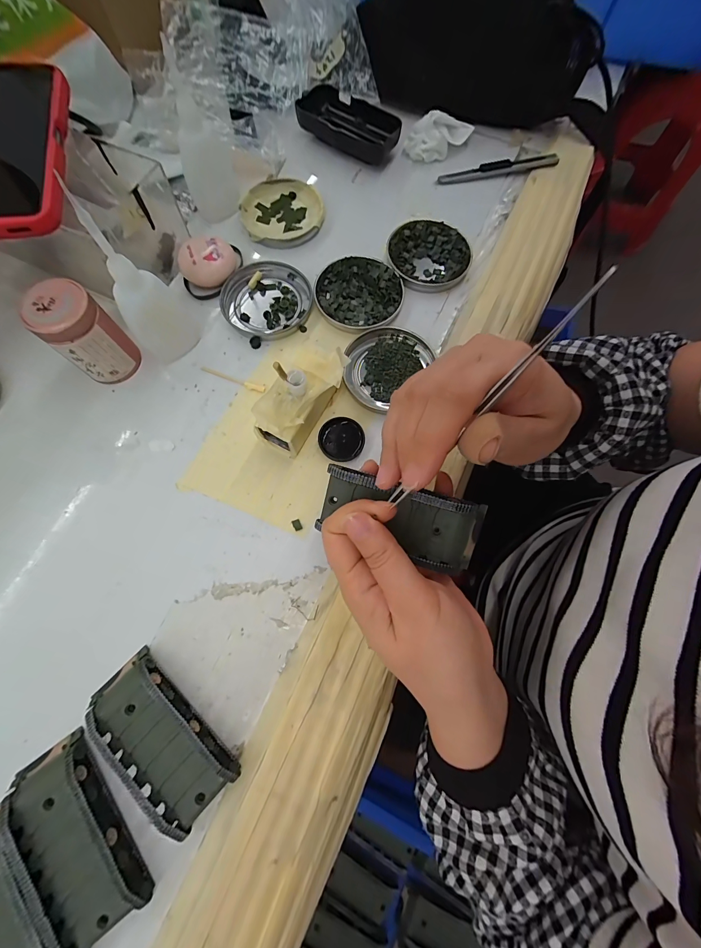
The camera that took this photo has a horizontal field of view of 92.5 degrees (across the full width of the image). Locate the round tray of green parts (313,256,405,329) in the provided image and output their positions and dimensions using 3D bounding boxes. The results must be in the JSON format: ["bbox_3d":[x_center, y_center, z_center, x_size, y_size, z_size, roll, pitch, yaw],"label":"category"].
[{"bbox_3d":[0.008,-0.164,0.303,0.077,0.009,0.073,0,74,-1],"label":"round tray of green parts"}]

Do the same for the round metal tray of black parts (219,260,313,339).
[{"bbox_3d":[-0.075,-0.157,0.301,0.075,0.008,0.077,0,74,-1],"label":"round metal tray of black parts"}]

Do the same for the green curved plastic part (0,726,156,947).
[{"bbox_3d":[-0.157,0.207,0.189,0.045,0.018,0.097,-34,78,-10],"label":"green curved plastic part"}]

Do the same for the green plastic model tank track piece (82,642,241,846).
[{"bbox_3d":[-0.117,0.161,0.204,0.096,0.019,0.045,42,77,10],"label":"green plastic model tank track piece"}]

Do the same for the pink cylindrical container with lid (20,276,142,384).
[{"bbox_3d":[-0.198,-0.104,0.254,0.043,0.063,0.041,0,74,-1],"label":"pink cylindrical container with lid"}]

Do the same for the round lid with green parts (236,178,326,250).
[{"bbox_3d":[-0.068,-0.259,0.332,0.076,0.012,0.086,-23,76,-8],"label":"round lid with green parts"}]

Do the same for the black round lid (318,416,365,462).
[{"bbox_3d":[-0.007,-0.028,0.266,0.034,0.006,0.035,0,74,-1],"label":"black round lid"}]

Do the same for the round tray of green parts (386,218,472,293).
[{"bbox_3d":[0.074,-0.207,0.317,0.076,0.009,0.075,0,74,-1],"label":"round tray of green parts"}]

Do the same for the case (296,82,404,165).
[{"bbox_3d":[-0.005,-0.367,0.354,0.112,0.026,0.053,31,76,7],"label":"case"}]

